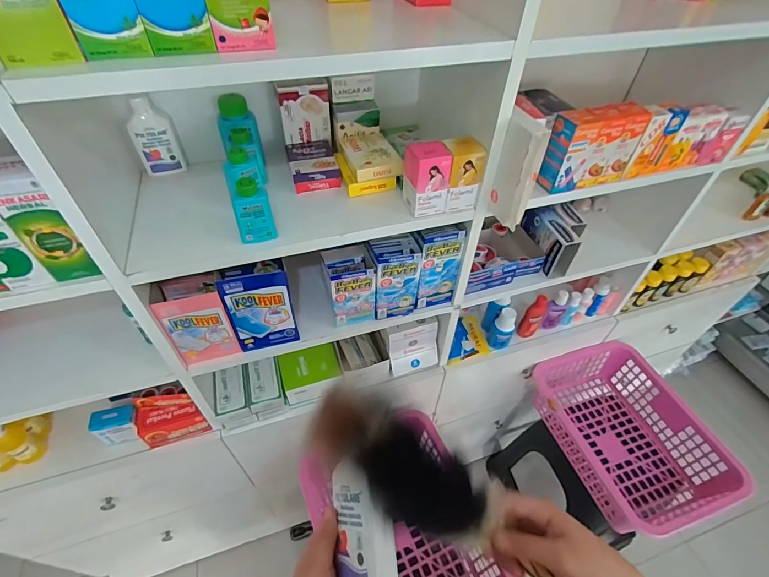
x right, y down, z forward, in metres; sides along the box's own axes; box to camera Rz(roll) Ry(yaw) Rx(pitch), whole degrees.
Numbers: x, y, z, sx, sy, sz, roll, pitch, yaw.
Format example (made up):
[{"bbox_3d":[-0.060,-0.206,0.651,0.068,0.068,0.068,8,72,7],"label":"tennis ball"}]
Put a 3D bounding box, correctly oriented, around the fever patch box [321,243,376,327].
[{"bbox_3d":[-0.061,-0.003,0.669,0.082,0.120,0.068,-9,47,-11],"label":"fever patch box"}]

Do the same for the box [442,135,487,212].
[{"bbox_3d":[0.107,-0.166,0.555,0.052,0.091,0.055,-5,46,-7],"label":"box"}]

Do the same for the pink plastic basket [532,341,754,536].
[{"bbox_3d":[0.578,0.357,0.957,0.296,0.158,0.417,-11,47,-13],"label":"pink plastic basket"}]

